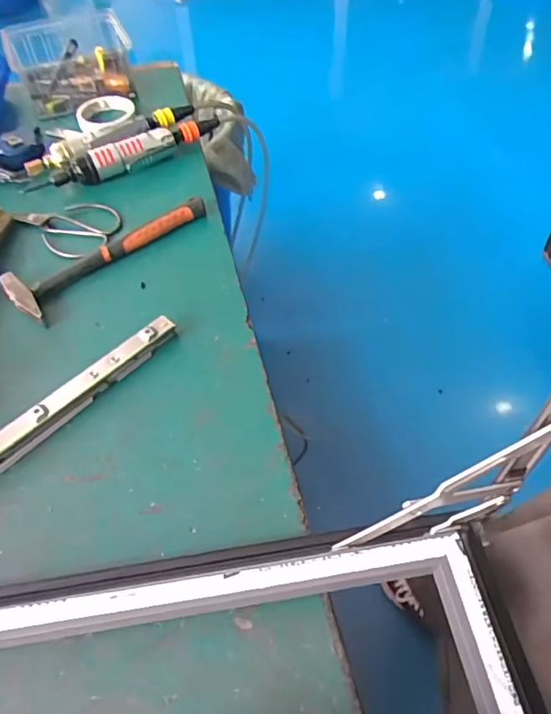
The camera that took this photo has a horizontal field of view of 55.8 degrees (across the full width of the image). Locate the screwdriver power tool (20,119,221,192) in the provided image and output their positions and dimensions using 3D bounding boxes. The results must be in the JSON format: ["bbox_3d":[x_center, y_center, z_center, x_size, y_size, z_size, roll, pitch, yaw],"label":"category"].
[{"bbox_3d":[-0.207,-0.282,0.725,0.286,0.035,0.049,-24,56,-15],"label":"screwdriver power tool"}]

